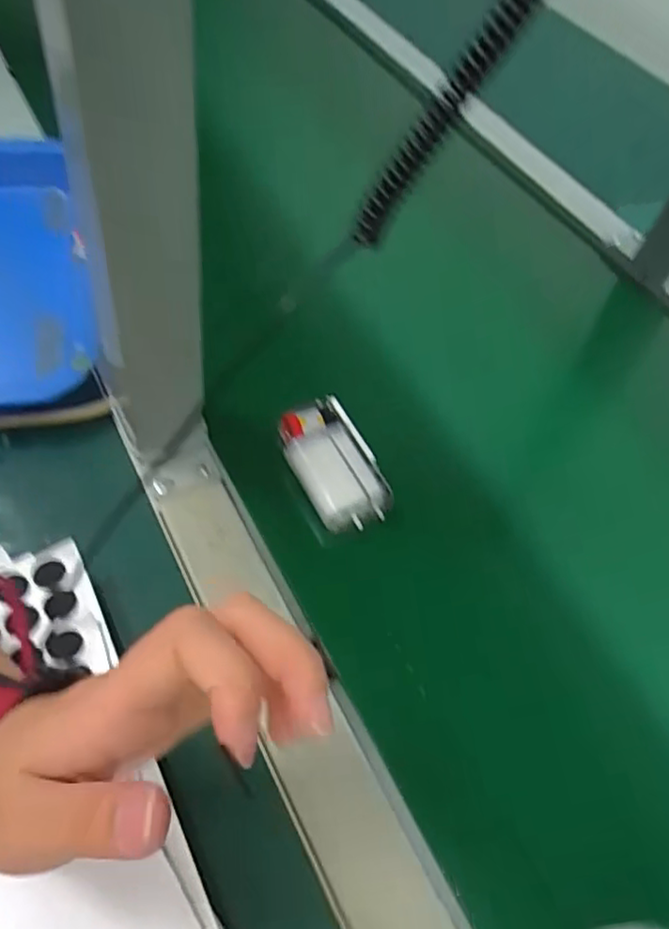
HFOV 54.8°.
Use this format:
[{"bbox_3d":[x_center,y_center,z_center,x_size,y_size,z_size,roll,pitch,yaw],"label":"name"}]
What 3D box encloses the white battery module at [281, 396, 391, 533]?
[{"bbox_3d":[-0.001,-0.001,0.375,0.046,0.022,0.079,-21,65,-22],"label":"white battery module"}]

